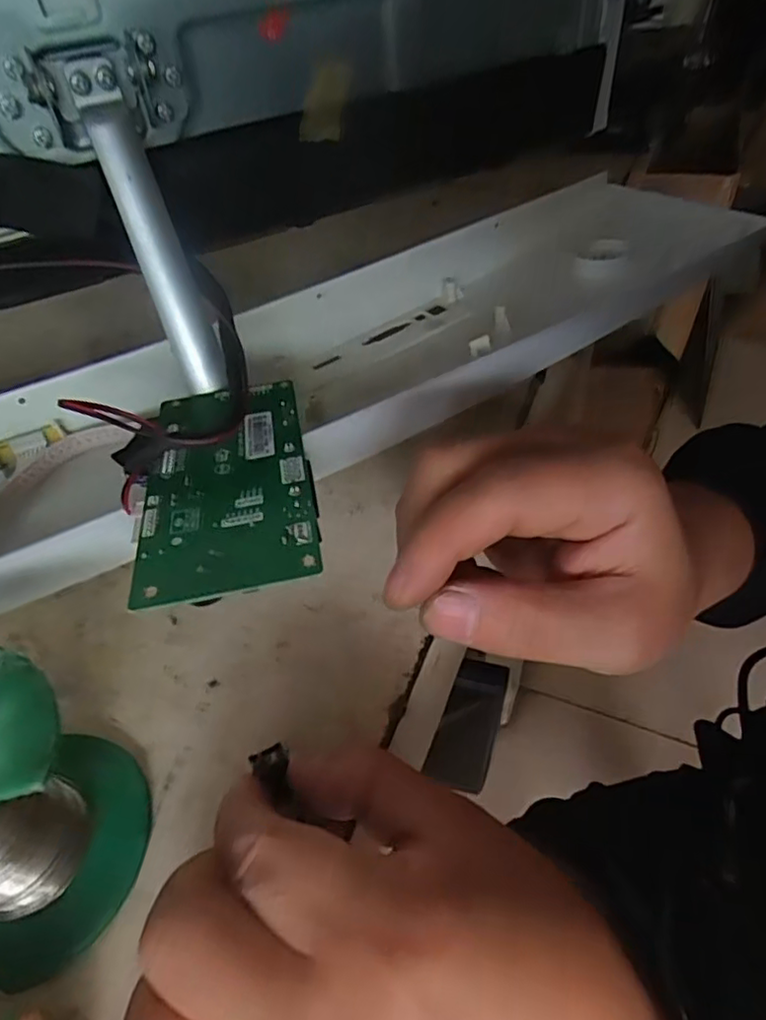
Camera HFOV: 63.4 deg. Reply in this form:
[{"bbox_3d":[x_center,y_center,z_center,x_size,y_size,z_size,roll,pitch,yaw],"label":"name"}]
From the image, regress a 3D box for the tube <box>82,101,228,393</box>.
[{"bbox_3d":[-0.084,-0.096,0.239,0.017,0.103,0.009,-25,25,-17],"label":"tube"}]

